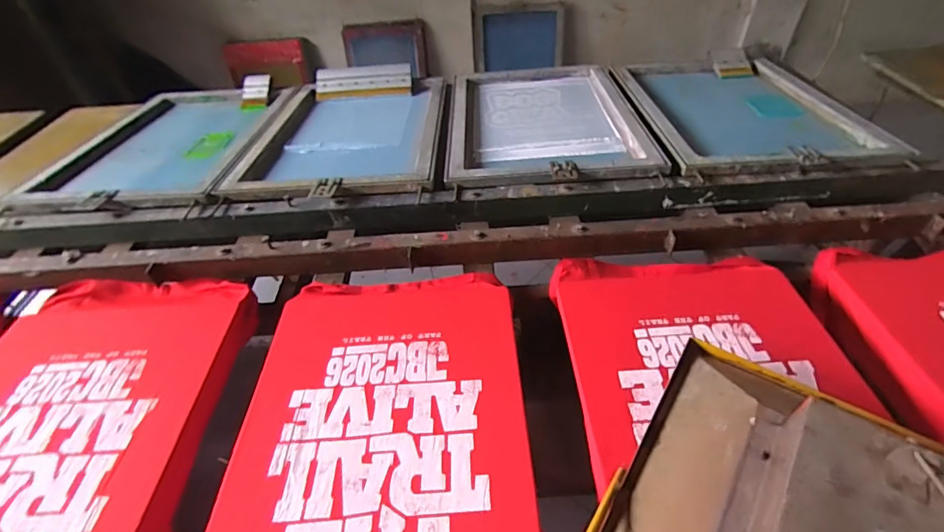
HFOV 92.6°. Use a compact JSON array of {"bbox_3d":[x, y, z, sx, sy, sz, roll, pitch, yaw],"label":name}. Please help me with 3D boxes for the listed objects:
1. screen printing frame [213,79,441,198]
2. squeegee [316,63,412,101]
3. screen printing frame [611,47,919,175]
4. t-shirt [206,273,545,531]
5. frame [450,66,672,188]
[{"bbox_3d":[-0.317,-0.367,1.201,0.474,0.054,0.644,-3,45,3],"label":"screen printing frame"},{"bbox_3d":[-0.336,-0.578,1.405,0.293,0.043,0.146,-6,45,0],"label":"squeegee"},{"bbox_3d":[0.685,-0.427,1.169,0.482,0.035,0.649,-4,45,2],"label":"screen printing frame"},{"bbox_3d":[-0.121,0.253,0.612,0.405,0.037,0.637,-6,45,0],"label":"t-shirt"},{"bbox_3d":[0.183,-0.406,1.199,0.483,0.036,0.654,-3,45,3],"label":"frame"}]

